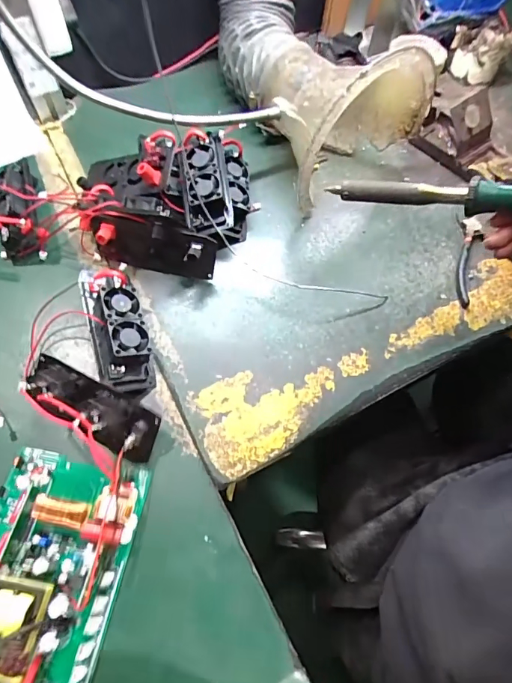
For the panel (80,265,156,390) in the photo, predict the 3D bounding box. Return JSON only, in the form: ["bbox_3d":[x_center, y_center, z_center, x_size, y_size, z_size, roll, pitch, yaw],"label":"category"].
[{"bbox_3d":[-0.145,-0.014,0.448,0.055,0.043,0.141,-17,65,-10],"label":"panel"}]

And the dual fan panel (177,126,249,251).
[{"bbox_3d":[-0.050,-0.184,0.524,0.085,0.072,0.149,-2,63,-2],"label":"dual fan panel"}]

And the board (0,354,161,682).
[{"bbox_3d":[-0.180,0.187,0.333,0.125,0.100,0.336,11,57,4],"label":"board"}]

